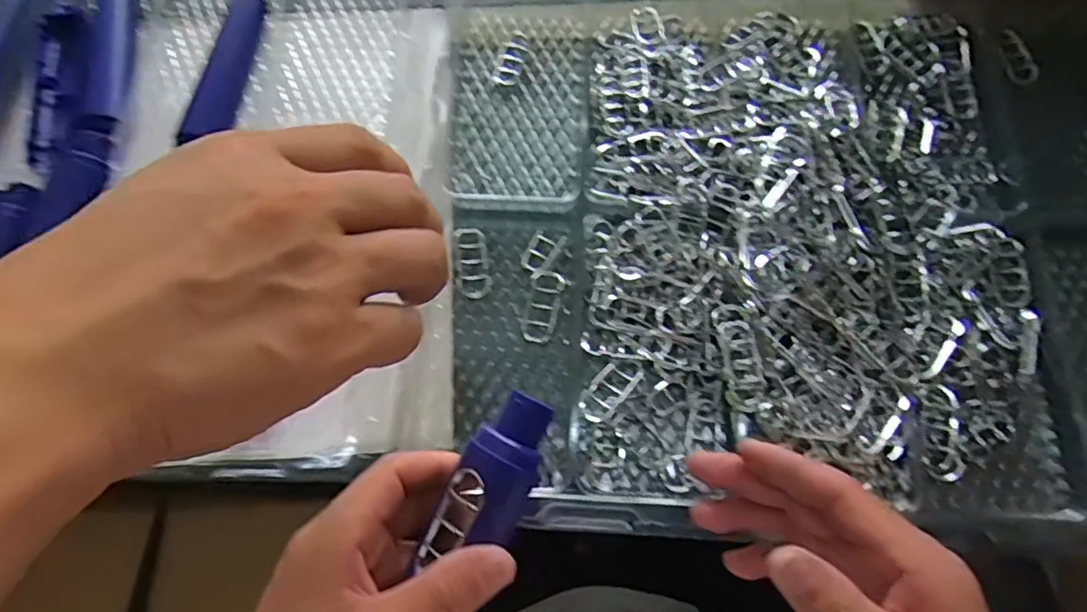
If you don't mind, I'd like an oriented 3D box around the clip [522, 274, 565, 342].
[{"bbox_3d":[0.000,0.000,0.402,0.023,0.004,0.052,9,71,5],"label":"clip"}]

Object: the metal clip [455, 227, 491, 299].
[{"bbox_3d":[-0.051,-0.033,0.414,0.022,0.011,0.059,-10,70,-2],"label":"metal clip"}]

